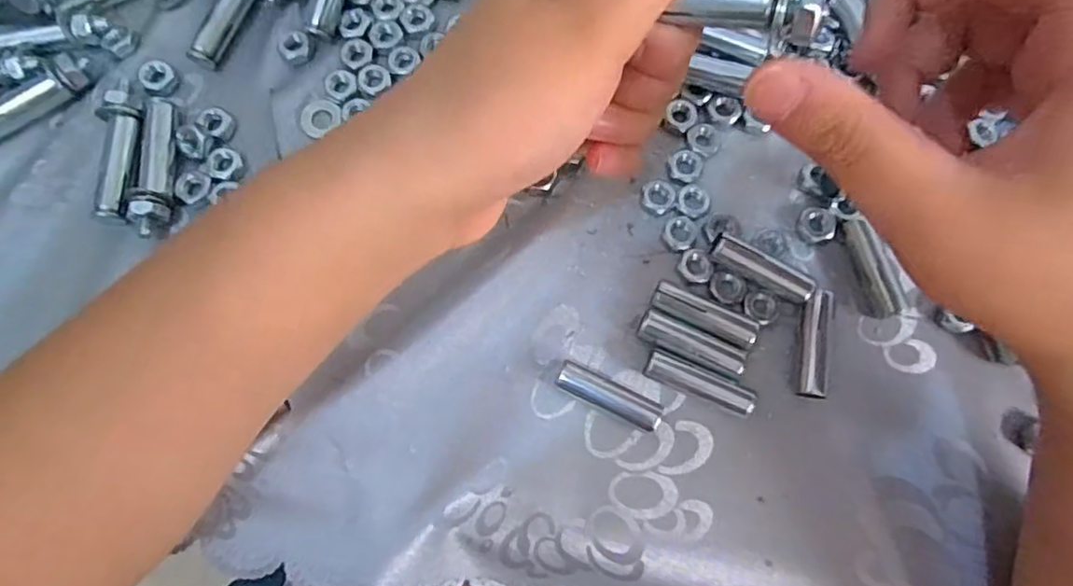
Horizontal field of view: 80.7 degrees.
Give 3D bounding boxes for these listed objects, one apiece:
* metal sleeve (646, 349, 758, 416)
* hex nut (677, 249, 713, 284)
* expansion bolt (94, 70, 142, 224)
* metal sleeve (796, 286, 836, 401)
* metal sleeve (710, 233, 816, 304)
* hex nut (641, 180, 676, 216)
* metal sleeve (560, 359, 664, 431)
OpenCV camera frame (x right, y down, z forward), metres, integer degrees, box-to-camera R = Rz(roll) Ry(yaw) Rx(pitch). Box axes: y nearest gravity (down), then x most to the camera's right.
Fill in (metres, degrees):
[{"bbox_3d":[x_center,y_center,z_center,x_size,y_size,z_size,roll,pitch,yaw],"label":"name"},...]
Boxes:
[{"bbox_3d":[0.058,0.033,0.228,0.039,0.011,0.010,23,78,5],"label":"metal sleeve"},{"bbox_3d":[0.061,-0.011,0.239,0.012,0.004,0.012,27,78,6],"label":"hex nut"},{"bbox_3d":[-0.160,-0.058,0.243,0.012,0.010,0.062,-1,77,0],"label":"expansion bolt"},{"bbox_3d":[0.102,0.019,0.232,0.011,0.010,0.039,10,77,2],"label":"metal sleeve"},{"bbox_3d":[0.083,-0.008,0.235,0.040,0.011,0.009,27,78,6],"label":"metal sleeve"},{"bbox_3d":[0.048,-0.038,0.246,0.013,0.005,0.012,31,78,7],"label":"hex nut"},{"bbox_3d":[0.026,0.037,0.227,0.039,0.010,0.011,26,78,6],"label":"metal sleeve"}]

